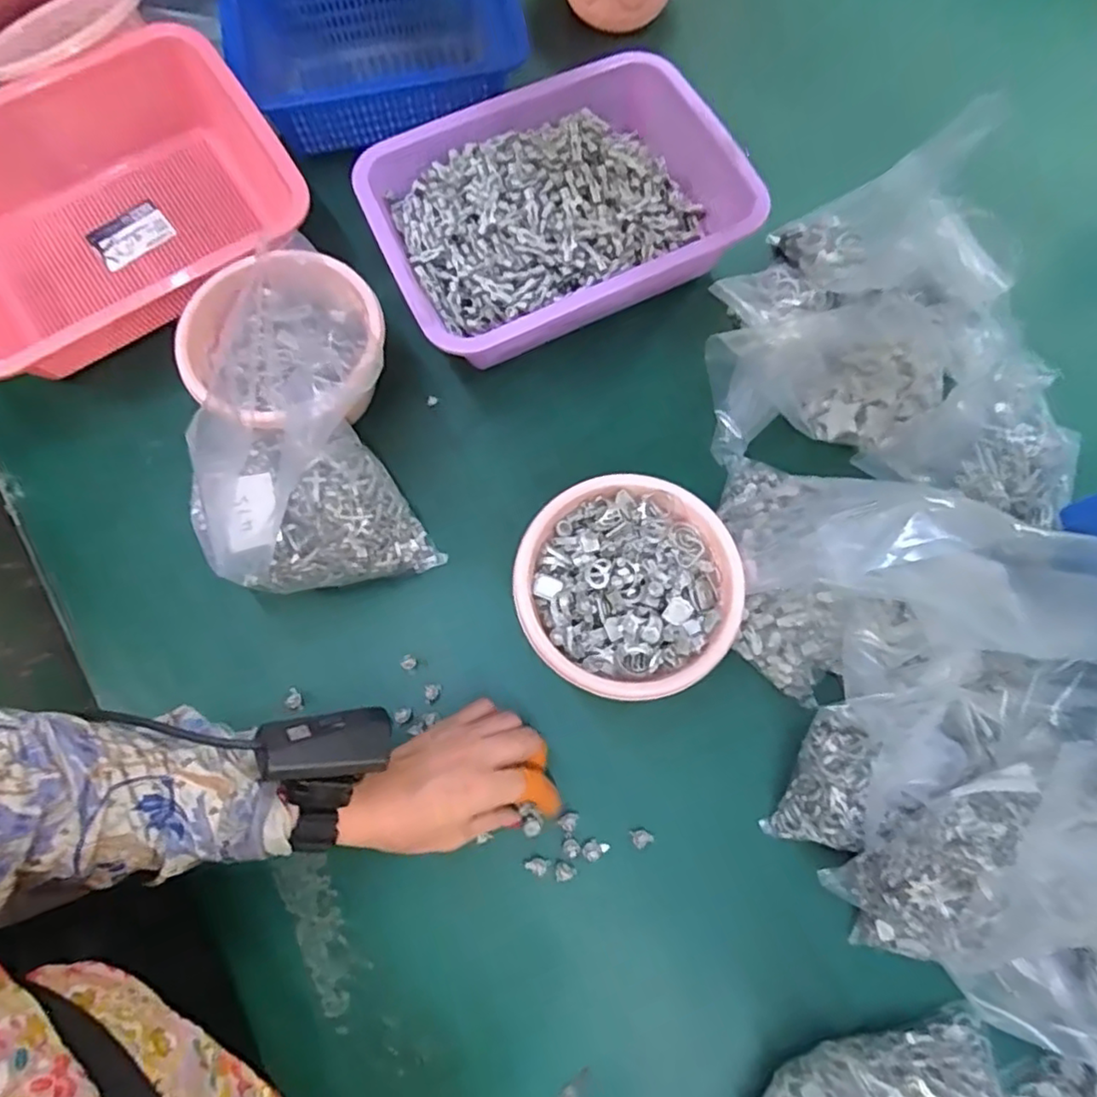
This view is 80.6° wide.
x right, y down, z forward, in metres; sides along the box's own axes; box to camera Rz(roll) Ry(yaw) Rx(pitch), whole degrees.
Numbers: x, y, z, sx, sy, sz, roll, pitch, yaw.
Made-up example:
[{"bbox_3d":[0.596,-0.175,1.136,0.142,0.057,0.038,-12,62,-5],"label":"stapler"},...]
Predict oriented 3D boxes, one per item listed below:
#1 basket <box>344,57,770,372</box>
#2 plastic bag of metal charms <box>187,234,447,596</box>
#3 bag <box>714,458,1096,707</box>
[{"bbox_3d":[0.013,-0.292,0.569,0.318,0.084,0.223,-25,74,-7],"label":"basket"},{"bbox_3d":[-0.197,-0.097,0.504,0.166,0.102,0.260,-17,74,-4],"label":"plastic bag of metal charms"},{"bbox_3d":[0.252,0.005,0.460,0.228,0.105,0.187,-2,74,0],"label":"bag"}]

